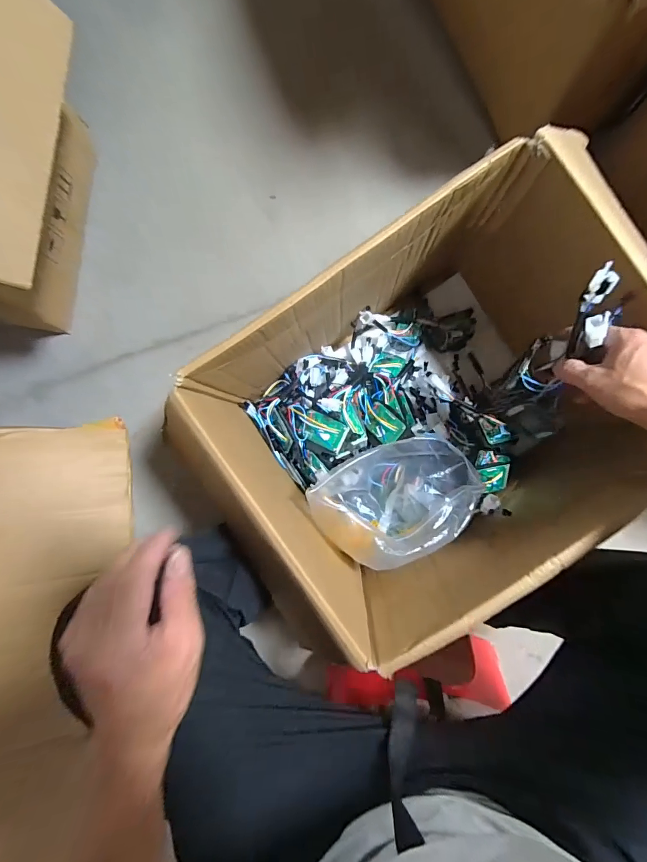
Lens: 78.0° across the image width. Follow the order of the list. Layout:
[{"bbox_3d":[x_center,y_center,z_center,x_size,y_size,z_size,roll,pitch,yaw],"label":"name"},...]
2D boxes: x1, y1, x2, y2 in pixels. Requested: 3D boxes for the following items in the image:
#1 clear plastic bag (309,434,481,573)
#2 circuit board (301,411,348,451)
[{"bbox_3d":[0.118,0.103,0.637,0.251,0.140,0.154,-18,87,3],"label":"clear plastic bag"},{"bbox_3d":[-0.002,-0.001,0.702,0.076,0.009,0.047,26,91,4],"label":"circuit board"}]

